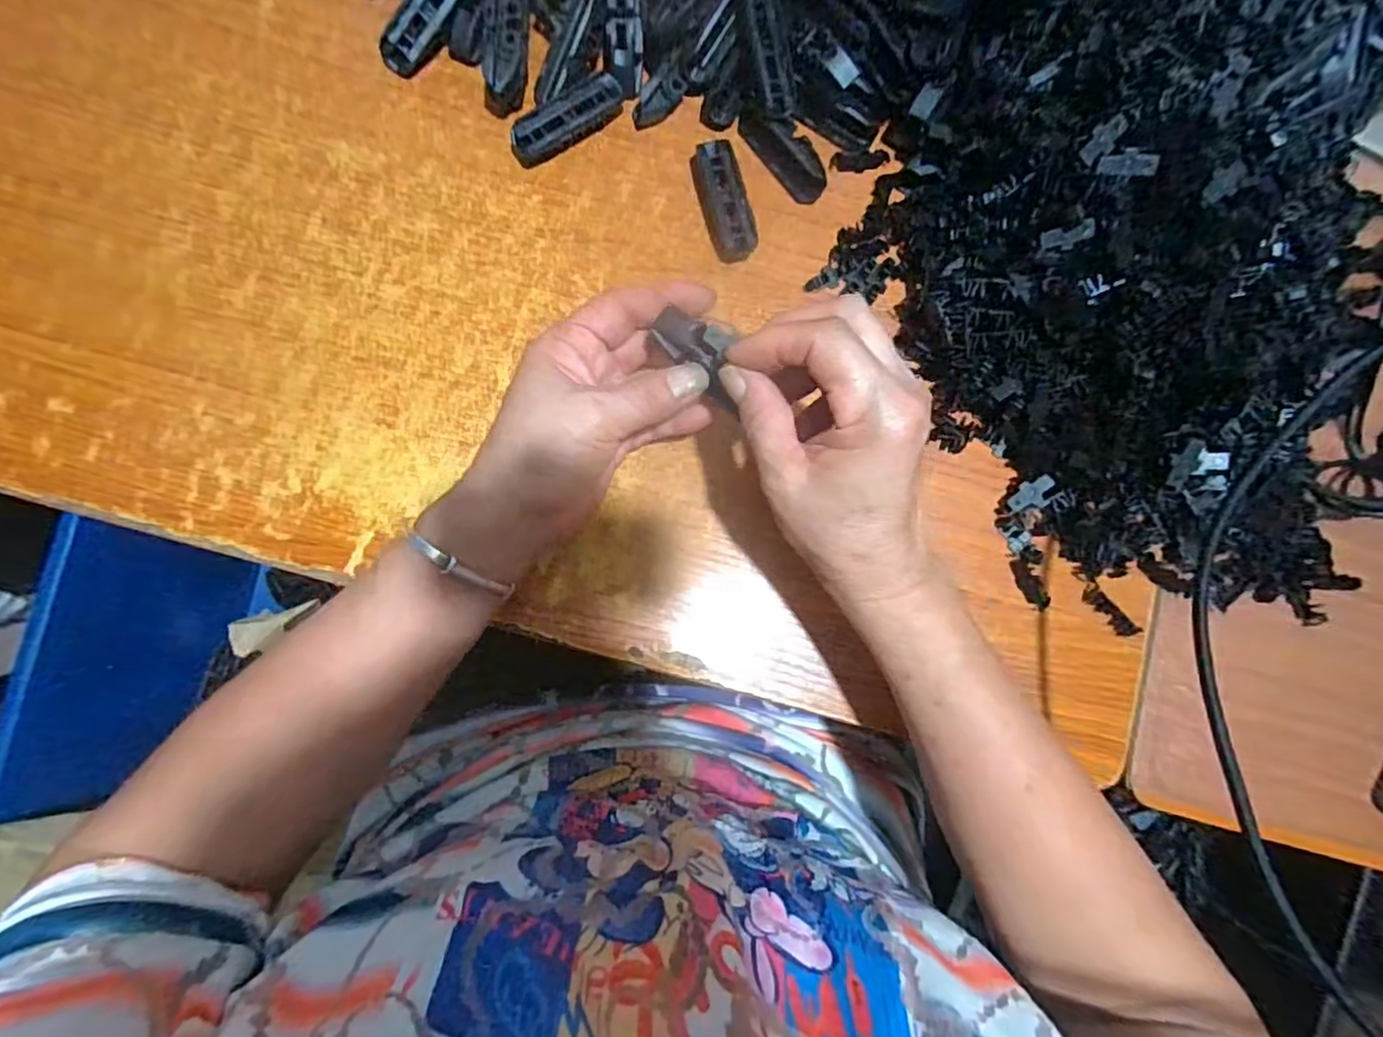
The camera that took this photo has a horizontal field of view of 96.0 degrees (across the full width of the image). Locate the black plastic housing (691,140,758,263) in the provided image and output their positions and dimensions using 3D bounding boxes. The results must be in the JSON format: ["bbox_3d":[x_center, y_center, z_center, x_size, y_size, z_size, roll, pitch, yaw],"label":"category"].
[{"bbox_3d":[0.020,-0.192,0.376,0.024,0.020,0.072,-15,85,-4],"label":"black plastic housing"}]

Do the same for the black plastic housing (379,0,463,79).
[{"bbox_3d":[-0.157,-0.297,0.369,0.072,0.014,0.024,-44,87,15],"label":"black plastic housing"}]

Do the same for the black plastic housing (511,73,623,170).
[{"bbox_3d":[-0.074,-0.240,0.375,0.075,0.021,0.018,-35,87,-5],"label":"black plastic housing"}]

